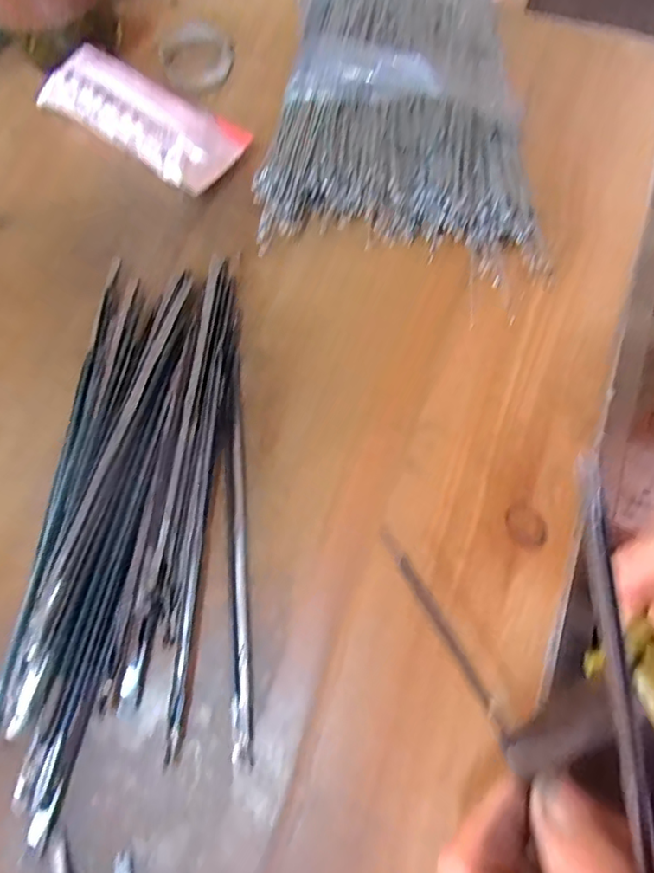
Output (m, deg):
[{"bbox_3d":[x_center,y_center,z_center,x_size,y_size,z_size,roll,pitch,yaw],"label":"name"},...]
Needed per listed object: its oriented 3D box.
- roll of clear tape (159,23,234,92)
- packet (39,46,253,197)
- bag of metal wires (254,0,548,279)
[{"bbox_3d":[-0.084,-0.244,0.371,0.045,0.013,0.046,-1,69,2],"label":"roll of clear tape"},{"bbox_3d":[-0.111,-0.191,0.339,0.125,0.029,0.049,33,73,13],"label":"packet"},{"bbox_3d":[0.036,-0.207,0.335,0.150,0.043,0.245,-2,69,1],"label":"bag of metal wires"}]

